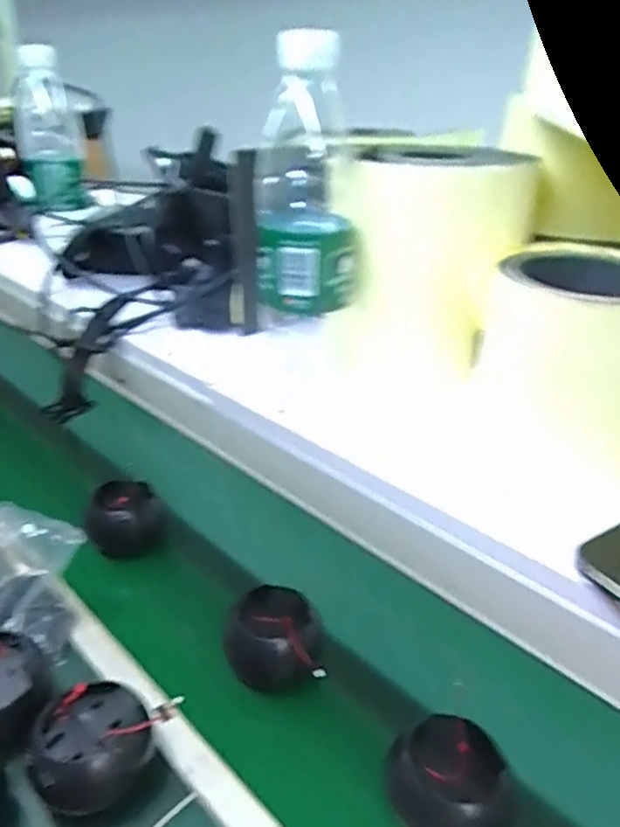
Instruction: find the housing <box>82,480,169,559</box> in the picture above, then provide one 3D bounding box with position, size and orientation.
[{"bbox_3d":[-0.315,0.181,1.075,0.132,0.111,0.095,-3,29,-9],"label":"housing"}]

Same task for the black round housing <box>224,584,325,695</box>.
[{"bbox_3d":[-0.051,0.304,0.818,0.136,0.115,0.107,8,29,12],"label":"black round housing"}]

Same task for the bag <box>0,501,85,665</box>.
[{"bbox_3d":[-0.409,0.222,0.869,0.178,0.166,0.089,12,30,18],"label":"bag"}]

